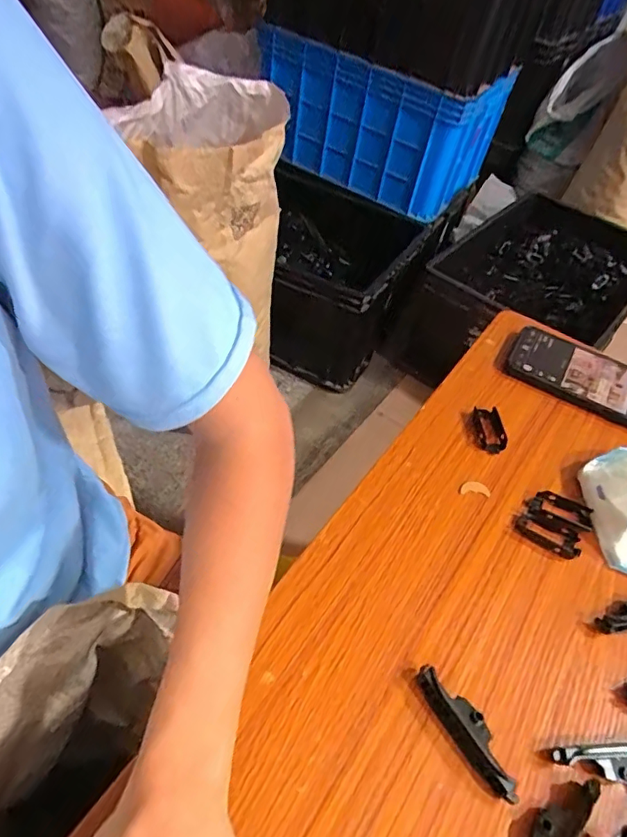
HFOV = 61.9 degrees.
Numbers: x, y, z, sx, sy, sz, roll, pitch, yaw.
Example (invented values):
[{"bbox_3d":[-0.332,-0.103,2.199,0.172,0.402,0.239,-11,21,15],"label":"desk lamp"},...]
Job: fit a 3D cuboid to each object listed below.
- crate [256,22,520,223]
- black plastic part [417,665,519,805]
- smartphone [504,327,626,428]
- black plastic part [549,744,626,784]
[{"bbox_3d":[0.193,-0.857,1.485,0.583,0.328,0.365,34,53,20],"label":"crate"},{"bbox_3d":[0.096,0.191,0.323,0.019,0.016,0.081,-25,57,-26],"label":"black plastic part"},{"bbox_3d":[0.286,-0.043,0.545,0.158,0.017,0.081,30,52,18],"label":"smartphone"},{"bbox_3d":[0.184,0.208,0.316,0.077,0.016,0.018,2,49,-6],"label":"black plastic part"}]

